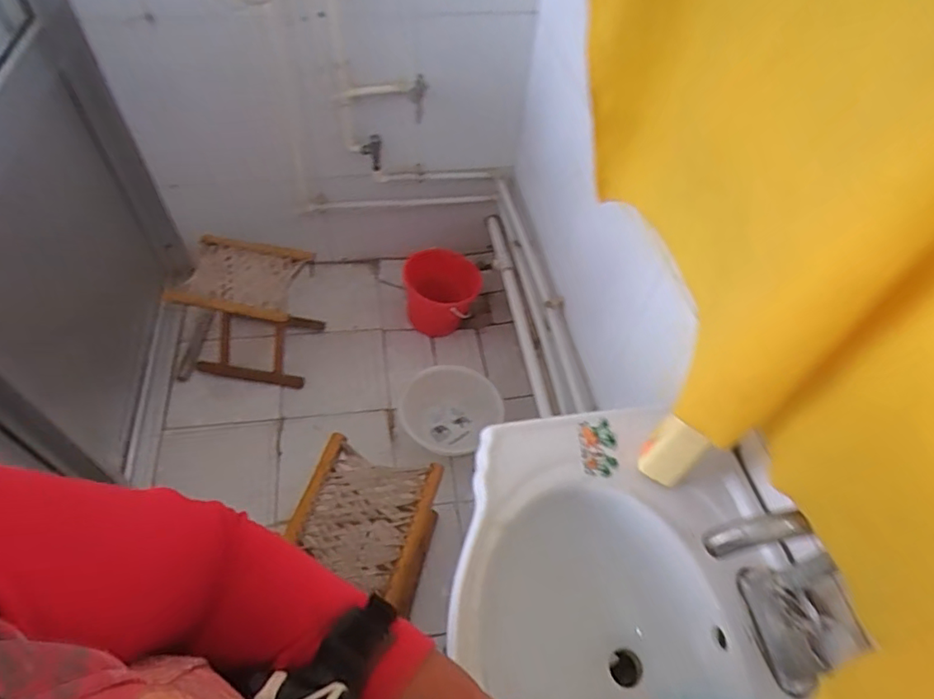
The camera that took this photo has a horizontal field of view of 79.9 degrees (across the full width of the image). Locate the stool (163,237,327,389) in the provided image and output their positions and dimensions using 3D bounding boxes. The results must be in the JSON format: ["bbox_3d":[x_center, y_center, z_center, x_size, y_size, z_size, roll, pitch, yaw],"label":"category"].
[{"bbox_3d":[-0.641,-0.099,1.580,0.377,0.329,0.273,7,53,1],"label":"stool"}]

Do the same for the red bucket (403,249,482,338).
[{"bbox_3d":[-0.077,-0.171,1.783,0.232,0.231,0.230,2,53,-3],"label":"red bucket"}]

